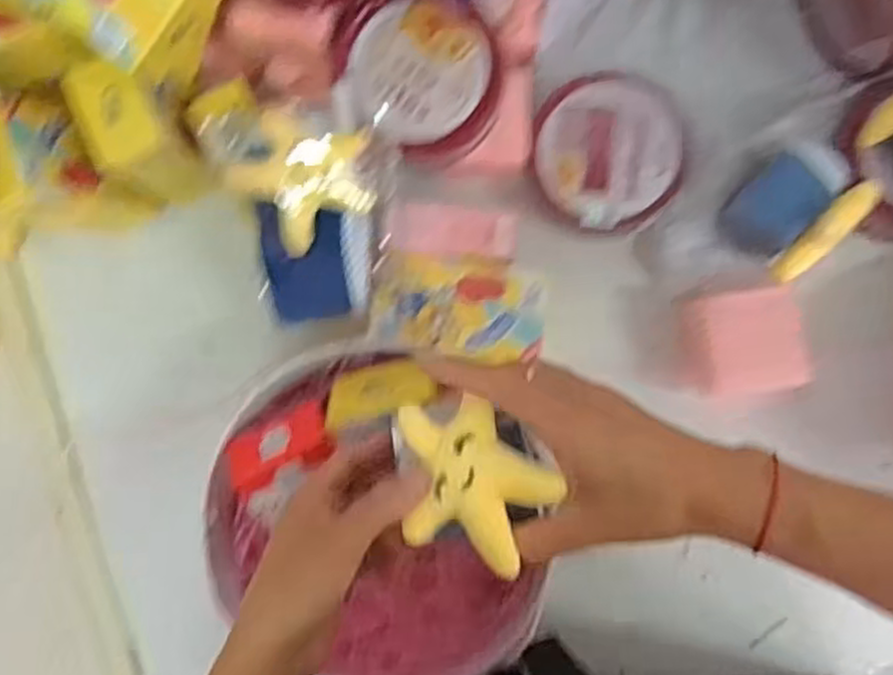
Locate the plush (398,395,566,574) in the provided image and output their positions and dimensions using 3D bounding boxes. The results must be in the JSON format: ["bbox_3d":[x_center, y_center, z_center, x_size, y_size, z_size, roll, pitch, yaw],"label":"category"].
[{"bbox_3d":[0.017,0.075,0.400,0.073,0.020,0.087,-10,85,2],"label":"plush"}]

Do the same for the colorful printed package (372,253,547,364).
[{"bbox_3d":[0.010,-0.023,0.582,0.125,0.011,0.072,7,86,4],"label":"colorful printed package"}]

